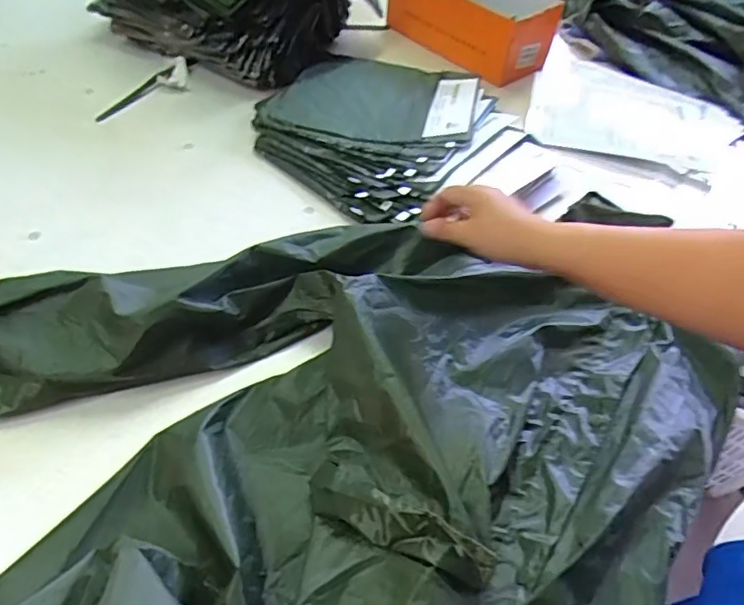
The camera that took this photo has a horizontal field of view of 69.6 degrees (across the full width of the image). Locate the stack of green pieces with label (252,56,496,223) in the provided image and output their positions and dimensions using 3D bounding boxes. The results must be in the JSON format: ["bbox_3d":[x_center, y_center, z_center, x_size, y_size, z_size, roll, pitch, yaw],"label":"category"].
[{"bbox_3d":[-0.001,-0.288,0.824,0.297,0.041,0.411,25,51,12],"label":"stack of green pieces with label"}]

